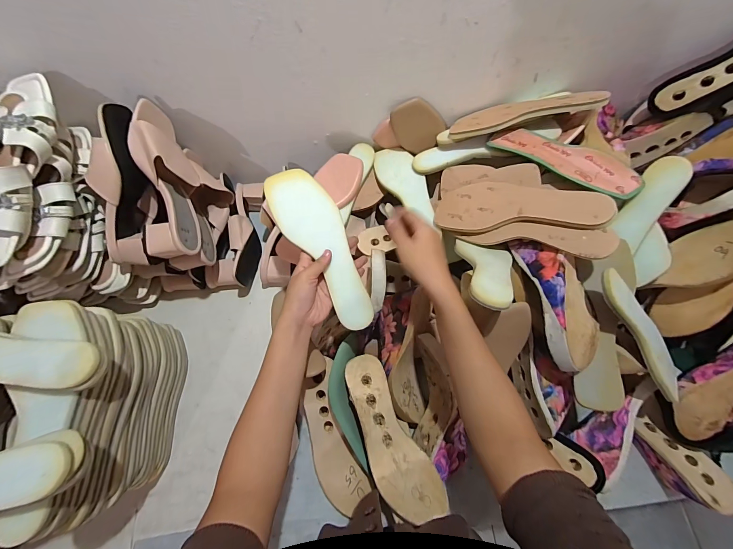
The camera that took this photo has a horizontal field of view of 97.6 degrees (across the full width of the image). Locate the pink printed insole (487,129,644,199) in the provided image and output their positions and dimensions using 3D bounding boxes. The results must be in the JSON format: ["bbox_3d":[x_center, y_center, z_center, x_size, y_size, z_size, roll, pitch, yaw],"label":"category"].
[{"bbox_3d":[0.306,-0.182,0.509,0.226,0.024,0.074,37,72,27],"label":"pink printed insole"}]

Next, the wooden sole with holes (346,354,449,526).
[{"bbox_3d":[0.028,0.233,0.467,0.081,0.049,0.237,-25,72,-10],"label":"wooden sole with holes"}]

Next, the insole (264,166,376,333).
[{"bbox_3d":[-0.058,-0.036,0.449,0.078,0.015,0.238,-27,91,-11],"label":"insole"}]

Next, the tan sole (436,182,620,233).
[{"bbox_3d":[0.227,-0.104,0.494,0.243,0.020,0.082,8,66,34],"label":"tan sole"}]

